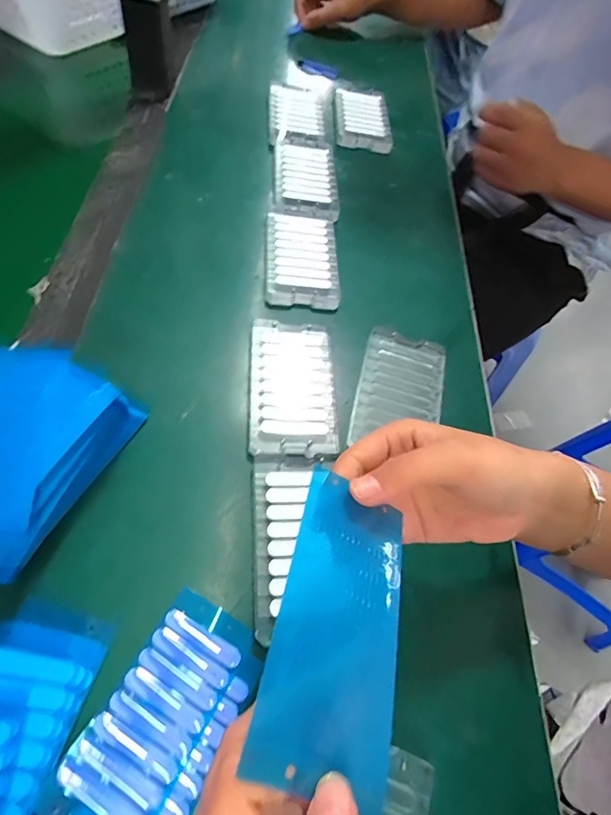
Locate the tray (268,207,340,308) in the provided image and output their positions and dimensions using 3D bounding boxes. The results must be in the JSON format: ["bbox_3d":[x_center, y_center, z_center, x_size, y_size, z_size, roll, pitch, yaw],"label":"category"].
[{"bbox_3d":[-0.004,-0.147,0.447,0.065,0.017,0.116,4,60,-8],"label":"tray"}]

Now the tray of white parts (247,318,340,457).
[{"bbox_3d":[-0.011,-0.020,0.368,0.065,0.013,0.119,2,60,-9],"label":"tray of white parts"}]

